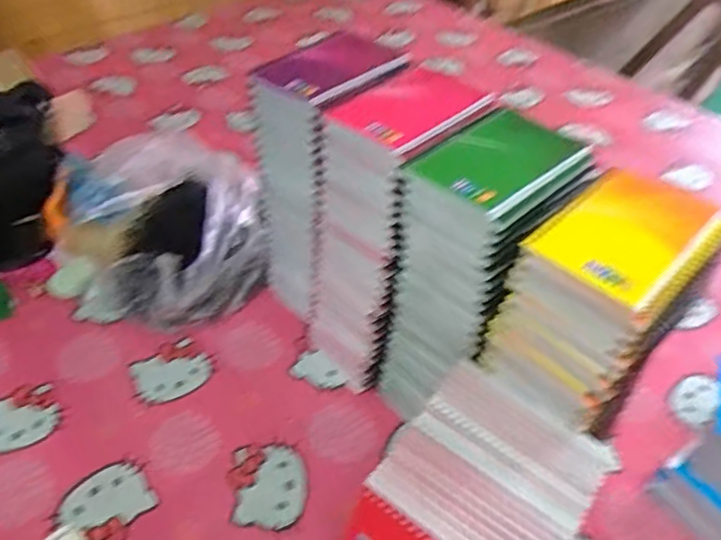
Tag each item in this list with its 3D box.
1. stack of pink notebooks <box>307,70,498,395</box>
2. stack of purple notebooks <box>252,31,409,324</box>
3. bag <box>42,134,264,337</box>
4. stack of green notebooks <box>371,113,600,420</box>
[{"bbox_3d":[0.026,-0.025,0.615,0.107,0.291,0.127,35,51,29],"label":"stack of pink notebooks"},{"bbox_3d":[-0.031,-0.100,0.669,0.096,0.257,0.160,31,49,26],"label":"stack of purple notebooks"},{"bbox_3d":[-0.248,-0.052,0.768,0.246,0.107,0.277,-16,46,-20],"label":"bag"},{"bbox_3d":[0.095,0.024,0.567,0.109,0.292,0.136,30,49,26],"label":"stack of green notebooks"}]

